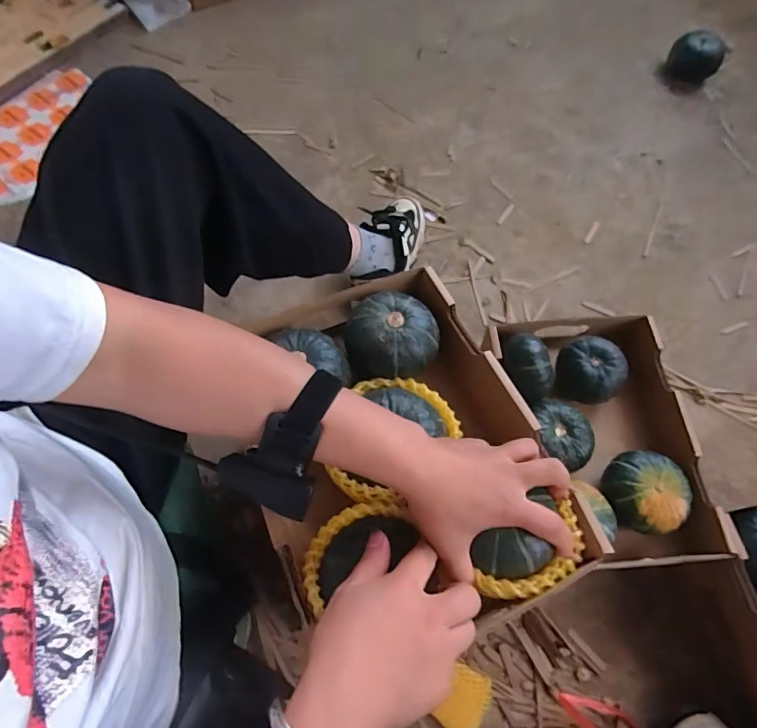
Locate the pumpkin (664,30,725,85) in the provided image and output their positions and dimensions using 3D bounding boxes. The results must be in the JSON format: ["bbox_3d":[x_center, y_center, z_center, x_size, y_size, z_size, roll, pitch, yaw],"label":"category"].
[{"bbox_3d":[0.729,-0.704,1.077,0.113,0.089,0.093,37,69,12],"label":"pumpkin"}]

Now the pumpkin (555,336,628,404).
[{"bbox_3d":[0.276,0.006,0.608,0.079,0.051,0.081,16,66,4],"label":"pumpkin"}]

